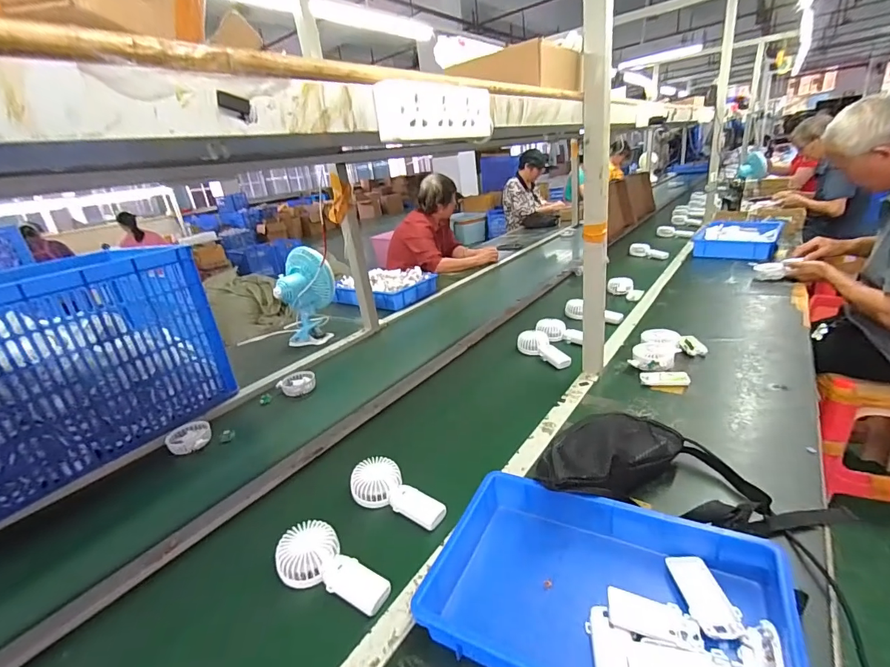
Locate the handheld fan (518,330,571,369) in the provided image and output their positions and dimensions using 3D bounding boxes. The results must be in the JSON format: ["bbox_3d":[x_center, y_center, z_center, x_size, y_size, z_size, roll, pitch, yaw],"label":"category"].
[{"bbox_3d":[0.267,0.041,1.141,0.078,0.047,0.179,-13,20,-13],"label":"handheld fan"}]

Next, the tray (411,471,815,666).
[{"bbox_3d":[0.176,0.303,0.481,0.357,0.063,0.236,4,23,30],"label":"tray"}]

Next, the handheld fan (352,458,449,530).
[{"bbox_3d":[-0.079,0.267,0.705,0.178,0.054,0.079,3,23,28],"label":"handheld fan"}]

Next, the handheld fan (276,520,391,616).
[{"bbox_3d":[-0.158,0.329,0.584,0.180,0.040,0.082,16,28,23],"label":"handheld fan"}]

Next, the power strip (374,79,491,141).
[{"bbox_3d":[-0.004,-0.237,0.447,0.022,0.052,0.168,10,28,37],"label":"power strip"}]

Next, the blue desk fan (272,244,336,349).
[{"bbox_3d":[-0.475,-0.123,1.450,0.191,0.311,0.162,-14,23,-14],"label":"blue desk fan"}]

